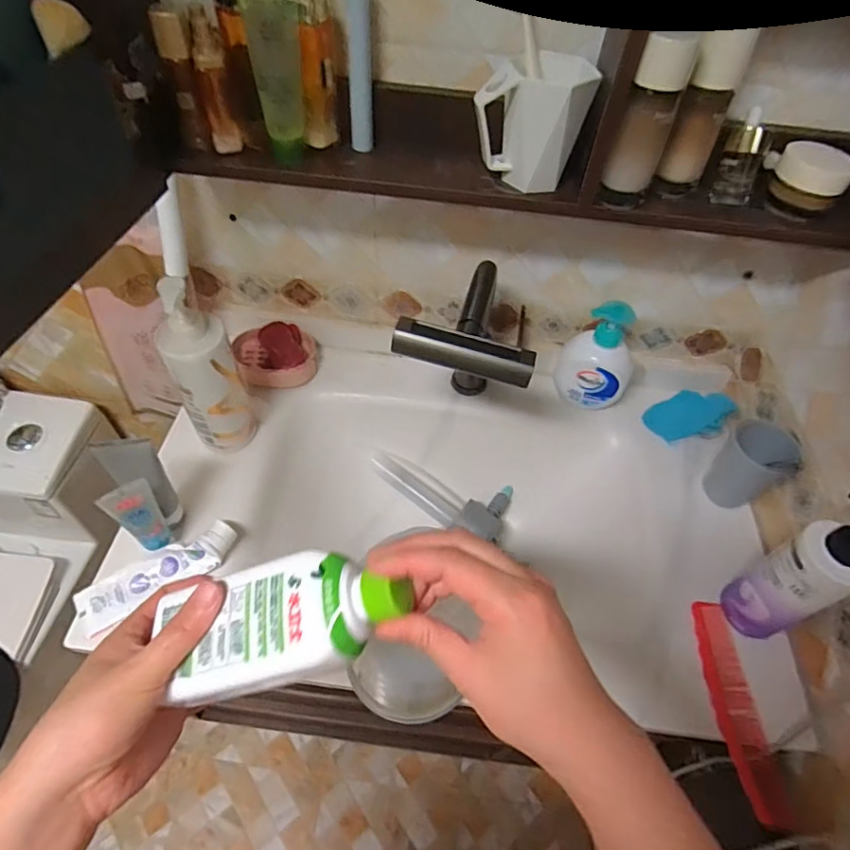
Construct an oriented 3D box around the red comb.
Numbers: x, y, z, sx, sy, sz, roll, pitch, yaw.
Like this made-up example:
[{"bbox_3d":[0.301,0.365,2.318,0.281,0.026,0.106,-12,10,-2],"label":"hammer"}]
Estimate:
[{"bbox_3d":[0.328,0.294,0.571,0.043,0.010,0.208,-6,52,8],"label":"red comb"}]

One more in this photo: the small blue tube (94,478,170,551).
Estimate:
[{"bbox_3d":[-0.306,0.100,0.582,0.044,0.106,0.024,-38,63,-26],"label":"small blue tube"}]

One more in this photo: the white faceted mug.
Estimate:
[{"bbox_3d":[0.105,-0.298,0.531,0.103,0.098,0.075,17,54,10],"label":"white faceted mug"}]

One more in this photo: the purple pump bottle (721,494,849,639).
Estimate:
[{"bbox_3d":[0.390,0.151,0.550,0.076,0.216,0.071,-24,58,-19],"label":"purple pump bottle"}]

